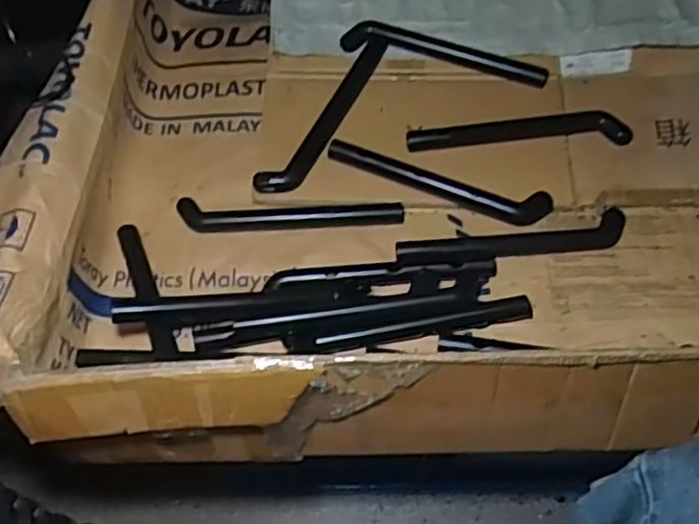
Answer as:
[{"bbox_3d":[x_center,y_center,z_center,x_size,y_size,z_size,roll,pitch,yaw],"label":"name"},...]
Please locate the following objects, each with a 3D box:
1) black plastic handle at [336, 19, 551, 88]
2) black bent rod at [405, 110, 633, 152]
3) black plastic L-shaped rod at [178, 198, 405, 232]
[{"bbox_3d":[0.113,-0.246,0.851,0.243,0.049,0.028,9,62,7],"label":"black plastic handle"},{"bbox_3d":[0.189,-0.152,0.810,0.244,0.026,0.048,-1,61,2],"label":"black bent rod"},{"bbox_3d":[-0.064,-0.050,0.785,0.243,0.019,0.035,0,61,2],"label":"black plastic L-shaped rod"}]

